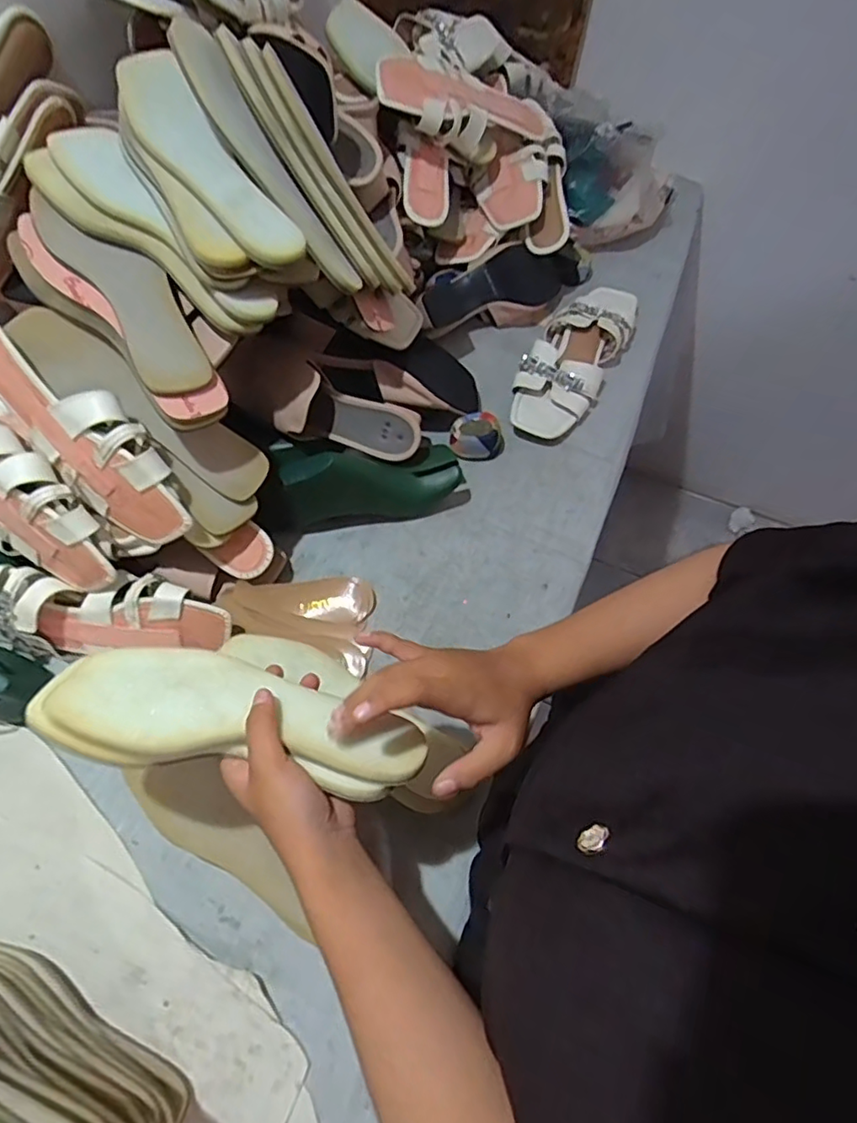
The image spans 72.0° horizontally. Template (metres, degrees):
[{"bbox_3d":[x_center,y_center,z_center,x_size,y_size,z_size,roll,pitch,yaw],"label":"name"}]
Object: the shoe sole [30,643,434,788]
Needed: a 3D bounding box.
[{"bbox_3d":[-0.125,0.102,0.391,0.242,0.034,0.080,11,64,0],"label":"shoe sole"}]

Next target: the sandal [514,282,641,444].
[{"bbox_3d":[0.197,-0.275,0.789,0.099,0.059,0.282,29,66,12],"label":"sandal"}]

